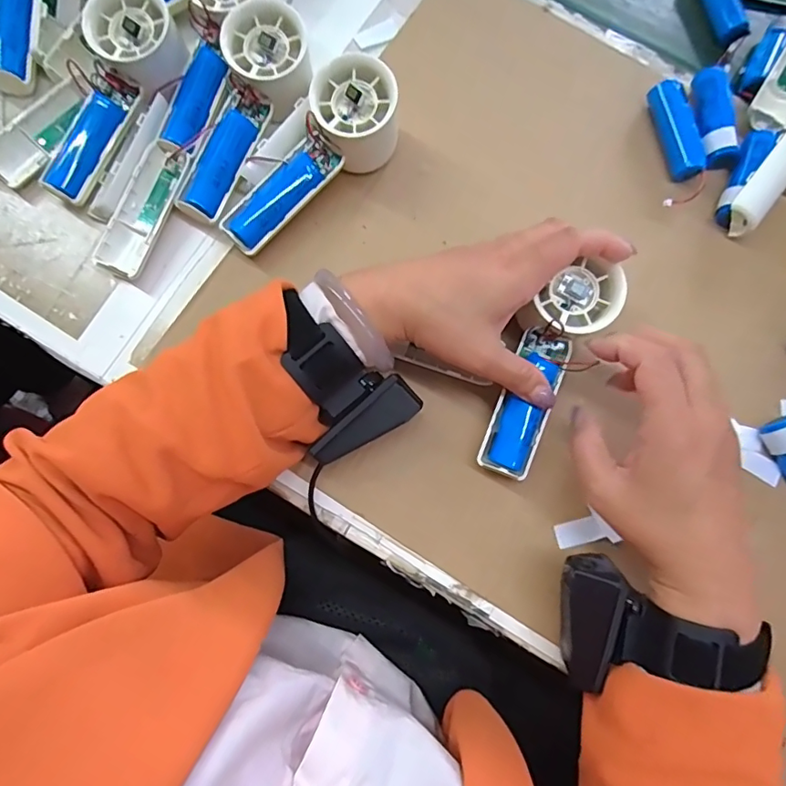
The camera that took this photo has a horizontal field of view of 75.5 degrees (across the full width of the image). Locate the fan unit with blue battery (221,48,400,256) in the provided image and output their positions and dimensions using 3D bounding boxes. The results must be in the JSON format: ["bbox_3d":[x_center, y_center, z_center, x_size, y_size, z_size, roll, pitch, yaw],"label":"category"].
[{"bbox_3d":[-0.060,-0.162,0.351,0.149,0.058,0.053,-39,82,-10],"label":"fan unit with blue battery"}]

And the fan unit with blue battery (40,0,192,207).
[{"bbox_3d":[-0.204,-0.209,0.359,0.061,0.036,0.151,29,92,5],"label":"fan unit with blue battery"}]

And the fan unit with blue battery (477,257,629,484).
[{"bbox_3d":[0.095,-0.016,0.322,0.046,0.027,0.142,26,91,4],"label":"fan unit with blue battery"}]

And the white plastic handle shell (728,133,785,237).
[{"bbox_3d":[0.276,-0.159,0.371,0.024,0.026,0.100,39,78,6],"label":"white plastic handle shell"}]

